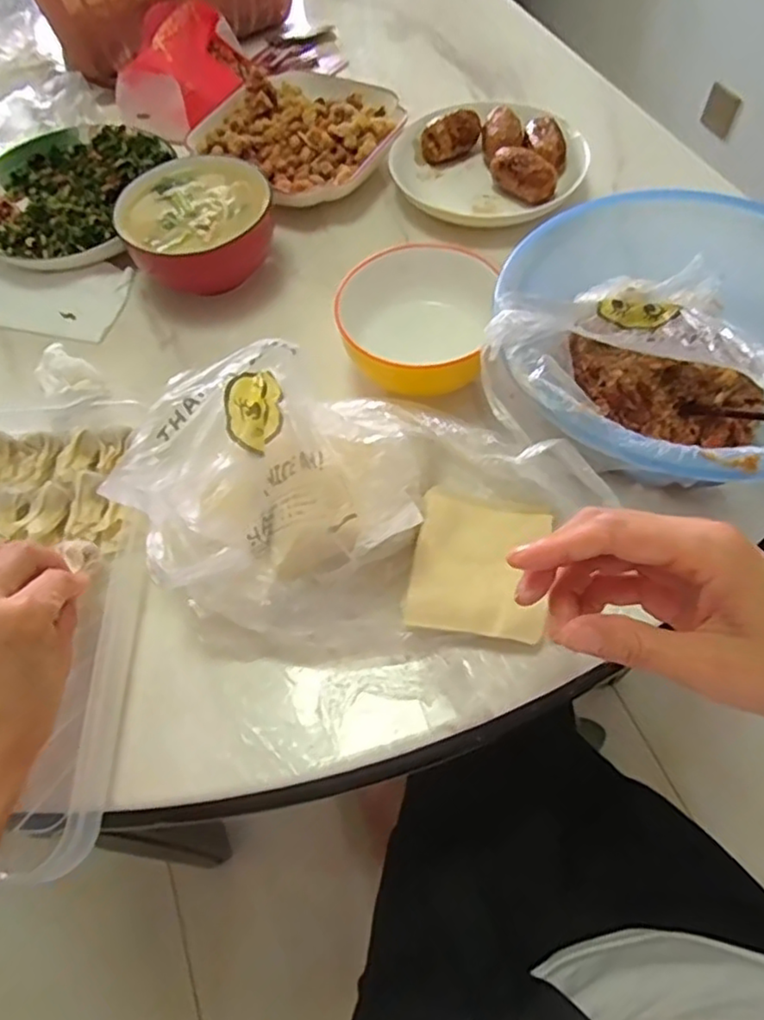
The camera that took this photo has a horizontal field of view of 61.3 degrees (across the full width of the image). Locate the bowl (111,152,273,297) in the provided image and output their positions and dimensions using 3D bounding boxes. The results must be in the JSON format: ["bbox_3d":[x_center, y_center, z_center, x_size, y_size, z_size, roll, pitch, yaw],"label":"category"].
[{"bbox_3d":[-0.157,-0.241,0.562,0.121,0.071,0.119,-1,60,2],"label":"bowl"}]

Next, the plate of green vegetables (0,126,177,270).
[{"bbox_3d":[-0.303,-0.299,0.617,0.176,0.033,0.198,14,62,11],"label":"plate of green vegetables"}]

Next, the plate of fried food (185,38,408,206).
[{"bbox_3d":[-0.095,-0.379,0.648,0.218,0.053,0.184,32,66,20],"label":"plate of fried food"}]

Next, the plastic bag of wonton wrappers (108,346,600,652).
[{"bbox_3d":[-0.013,-0.005,0.377,0.244,0.116,0.148,-2,60,2],"label":"plastic bag of wonton wrappers"}]

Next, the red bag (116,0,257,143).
[{"bbox_3d":[-0.215,-0.476,0.688,0.091,0.080,0.149,14,62,11],"label":"red bag"}]

